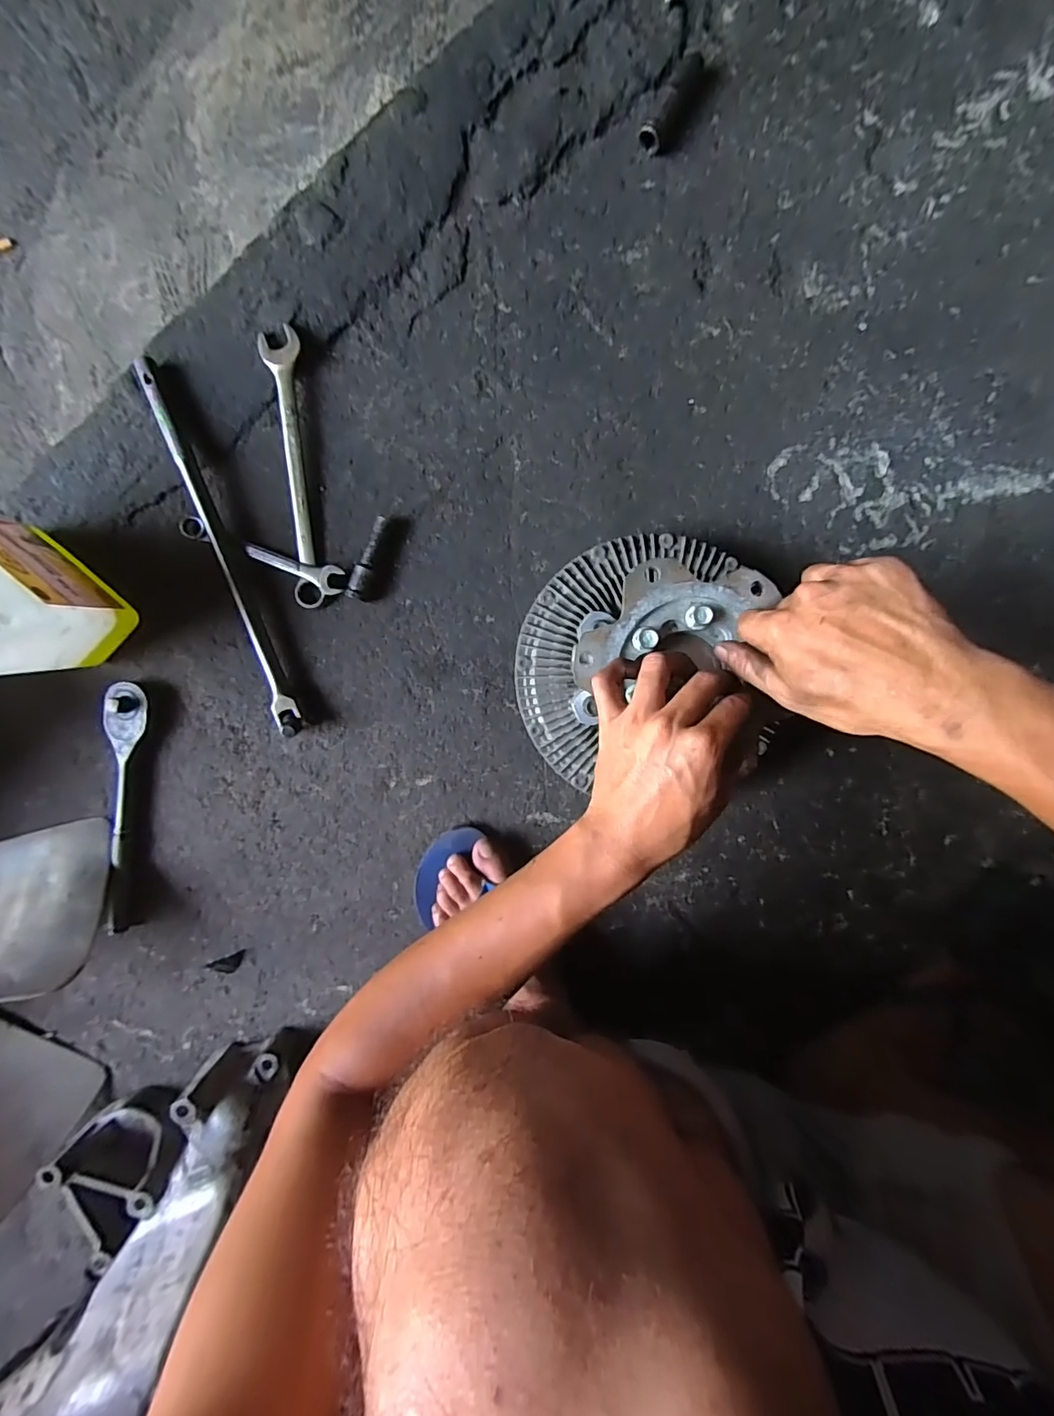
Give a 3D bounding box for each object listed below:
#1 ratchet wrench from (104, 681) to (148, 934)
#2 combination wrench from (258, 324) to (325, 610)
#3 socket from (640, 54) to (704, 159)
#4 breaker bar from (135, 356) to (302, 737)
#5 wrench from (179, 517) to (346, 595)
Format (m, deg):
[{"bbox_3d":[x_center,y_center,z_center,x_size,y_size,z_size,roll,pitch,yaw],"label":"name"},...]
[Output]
[{"bbox_3d":[-0.387,0.098,0.515,0.033,0.025,0.243,3,95,-1],"label":"ratchet wrench"},{"bbox_3d":[-0.217,-0.221,0.498,0.031,0.012,0.248,-5,95,0],"label":"combination wrench"},{"bbox_3d":[0.127,-0.538,0.473,0.026,0.020,0.074,30,94,-3],"label":"socket"},{"bbox_3d":[-0.279,-0.142,0.490,0.021,0.033,0.353,-19,95,1],"label":"breaker bar"},{"bbox_3d":[-0.252,-0.146,0.503,0.163,0.011,0.026,20,95,-2],"label":"wrench"}]

